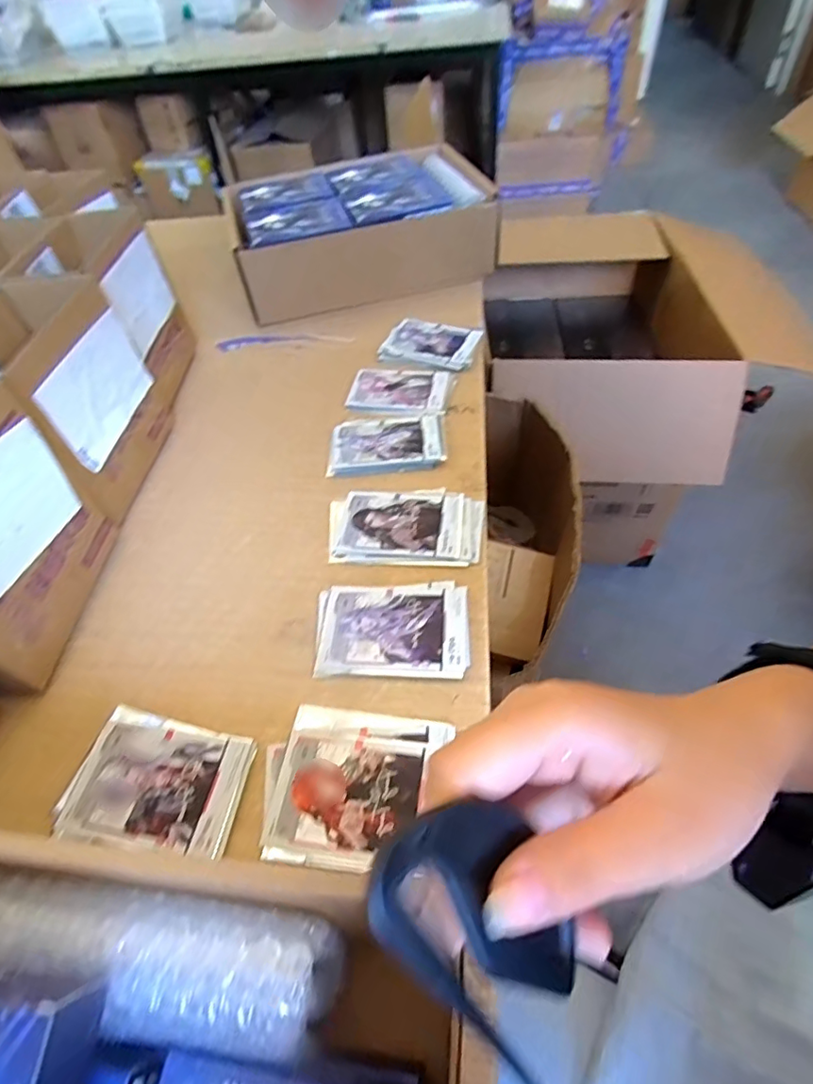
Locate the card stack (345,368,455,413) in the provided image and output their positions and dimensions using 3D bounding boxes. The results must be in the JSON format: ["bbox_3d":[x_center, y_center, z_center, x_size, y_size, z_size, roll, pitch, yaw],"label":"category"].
[{"bbox_3d":[-0.008,-0.160,0.554,0.105,0.006,0.075,7,51,11],"label":"card stack"}]

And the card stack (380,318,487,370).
[{"bbox_3d":[0.027,-0.225,0.595,0.106,0.014,0.078,14,53,17],"label":"card stack"}]

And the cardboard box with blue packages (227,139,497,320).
[{"bbox_3d":[-0.067,-0.430,0.718,0.311,0.091,0.241,-14,51,-6],"label":"cardboard box with blue packages"}]

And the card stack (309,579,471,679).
[{"bbox_3d":[-0.010,0.062,0.377,0.107,0.006,0.074,-2,50,3],"label":"card stack"}]

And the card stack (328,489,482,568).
[{"bbox_3d":[-0.002,-0.016,0.437,0.125,0.005,0.083,3,51,8],"label":"card stack"}]

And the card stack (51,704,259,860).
[{"bbox_3d":[-0.149,0.143,0.321,0.105,0.008,0.073,4,51,8],"label":"card stack"}]

